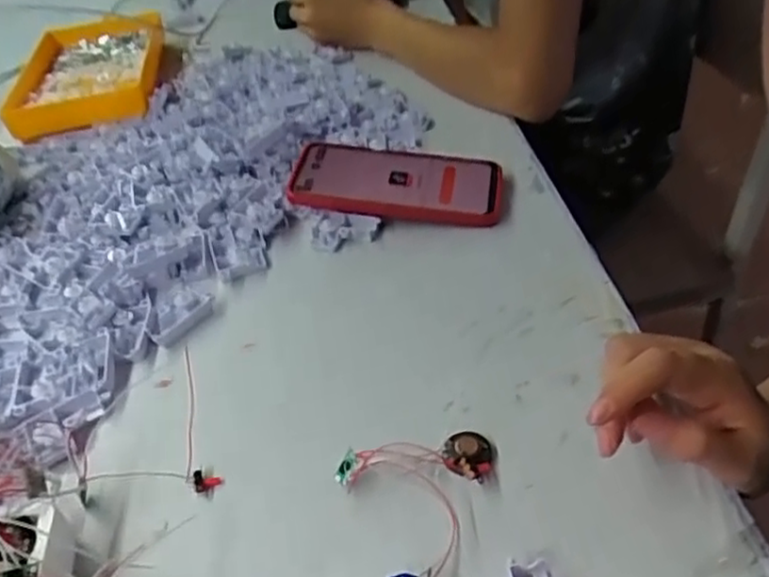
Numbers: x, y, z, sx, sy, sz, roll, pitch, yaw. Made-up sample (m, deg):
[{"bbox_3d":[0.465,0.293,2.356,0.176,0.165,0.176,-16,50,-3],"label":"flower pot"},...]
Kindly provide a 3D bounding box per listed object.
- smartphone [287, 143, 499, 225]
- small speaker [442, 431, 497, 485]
[{"bbox_3d":[0.011,-0.088,0.569,0.161,0.016,0.079,9,49,4],"label":"smartphone"},{"bbox_3d":[0.045,0.087,0.376,0.027,0.010,0.030,-5,40,6],"label":"small speaker"}]

